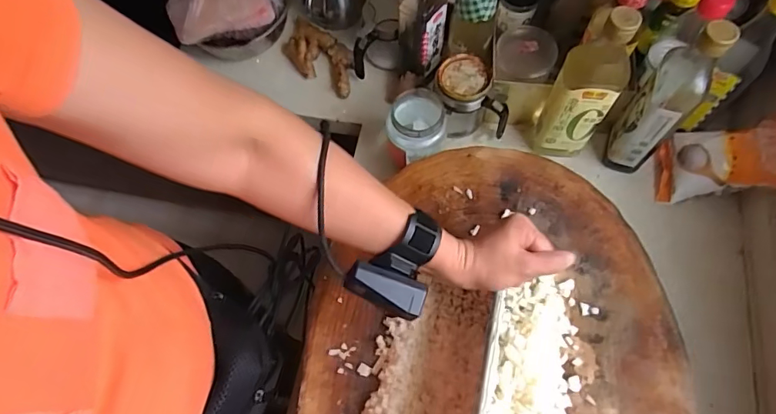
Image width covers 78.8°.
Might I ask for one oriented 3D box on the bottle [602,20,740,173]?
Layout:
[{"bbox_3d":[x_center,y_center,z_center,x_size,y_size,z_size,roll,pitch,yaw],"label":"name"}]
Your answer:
[{"bbox_3d":[0.328,-0.121,0.573,0.064,0.245,0.055,41,74,17],"label":"bottle"}]

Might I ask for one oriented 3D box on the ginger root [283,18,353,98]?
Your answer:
[{"bbox_3d":[-0.110,-0.242,0.750,0.080,0.038,0.166,-36,71,-13],"label":"ginger root"}]

